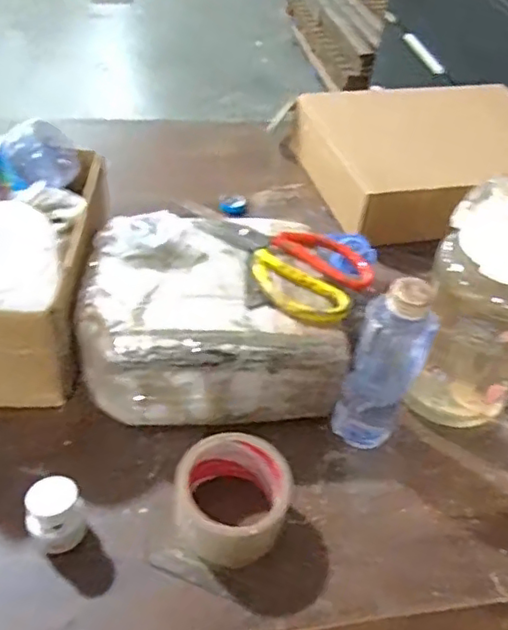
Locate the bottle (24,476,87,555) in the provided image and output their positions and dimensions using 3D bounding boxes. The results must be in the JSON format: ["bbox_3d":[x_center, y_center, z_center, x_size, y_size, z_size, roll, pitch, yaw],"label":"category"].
[{"bbox_3d":[-0.152,0.156,0.471,0.041,0.058,0.034,-23,52,-28],"label":"bottle"}]

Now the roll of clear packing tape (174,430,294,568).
[{"bbox_3d":[-0.017,0.149,0.497,0.087,0.063,0.083,4,44,-4],"label":"roll of clear packing tape"}]

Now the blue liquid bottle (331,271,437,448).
[{"bbox_3d":[0.111,0.048,0.528,0.058,0.181,0.045,21,46,14],"label":"blue liquid bottle"}]

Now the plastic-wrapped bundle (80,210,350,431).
[{"bbox_3d":[-0.046,0.007,0.591,0.225,0.127,0.183,-4,45,-12],"label":"plastic-wrapped bundle"}]

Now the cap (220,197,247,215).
[{"bbox_3d":[-0.028,-0.148,0.829,0.033,0.010,0.033,4,44,-4],"label":"cap"}]

